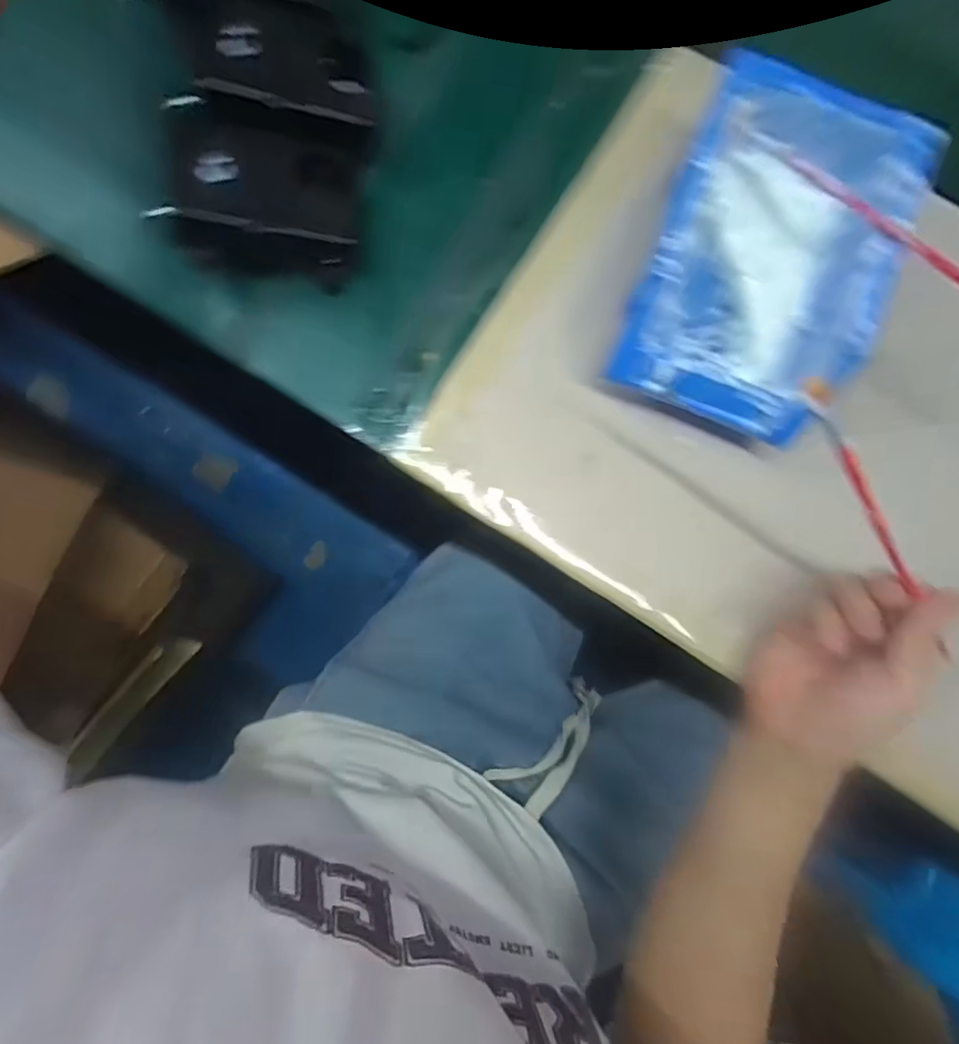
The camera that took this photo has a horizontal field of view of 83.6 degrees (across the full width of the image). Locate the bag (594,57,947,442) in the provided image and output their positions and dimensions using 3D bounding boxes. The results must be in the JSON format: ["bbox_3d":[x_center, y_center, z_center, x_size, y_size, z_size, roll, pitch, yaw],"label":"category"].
[{"bbox_3d":[0.164,-0.152,0.328,0.125,0.082,0.184,24,83,-2],"label":"bag"}]

